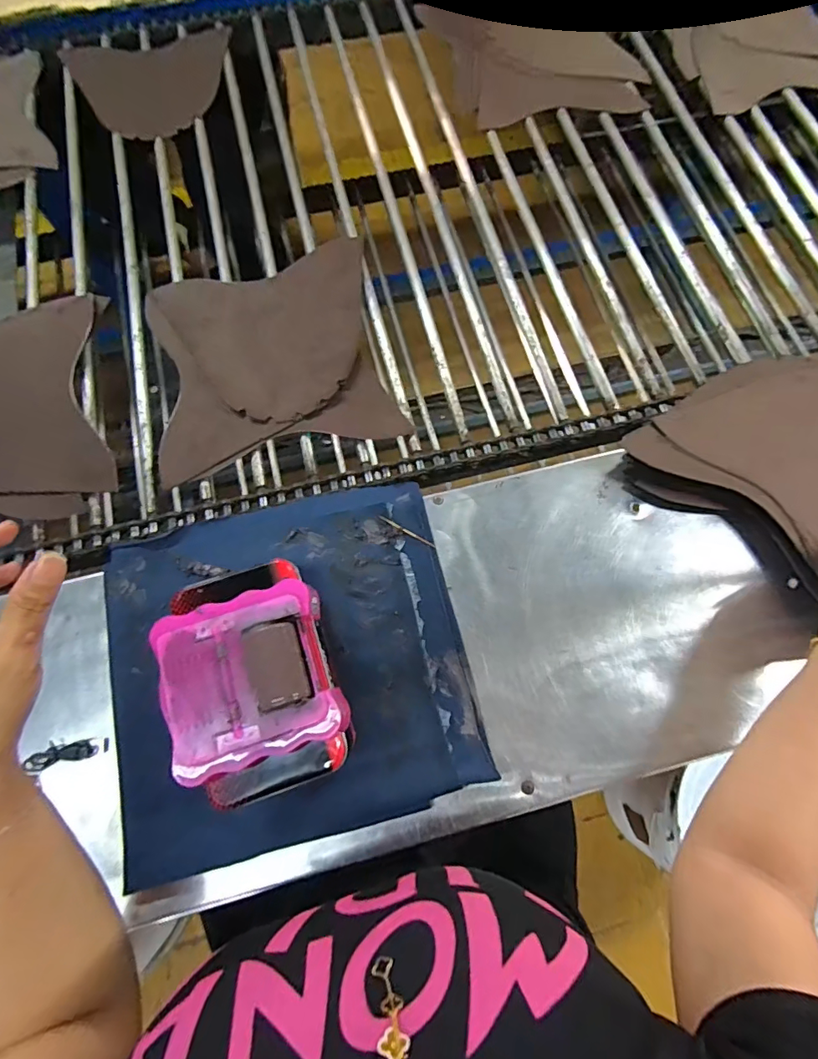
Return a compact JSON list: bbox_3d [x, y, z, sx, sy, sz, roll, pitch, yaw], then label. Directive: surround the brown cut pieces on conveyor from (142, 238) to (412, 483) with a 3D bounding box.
[{"bbox_3d":[-0.162,-0.203,0.567,0.258,0.016,0.263,-14,74,-5],"label":"brown cut pieces on conveyor"}]

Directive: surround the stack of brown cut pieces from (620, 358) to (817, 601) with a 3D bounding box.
[{"bbox_3d":[0.385,-0.068,0.494,0.249,0.050,0.220,-33,76,-10],"label":"stack of brown cut pieces"}]

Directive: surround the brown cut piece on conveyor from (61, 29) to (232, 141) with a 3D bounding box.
[{"bbox_3d":[-0.365,-0.647,0.712,0.227,0.012,0.217,-19,73,-9],"label":"brown cut piece on conveyor"}]

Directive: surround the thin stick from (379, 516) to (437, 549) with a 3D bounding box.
[{"bbox_3d":[-0.002,0.002,0.485,0.063,0.004,0.004,29,75,8],"label":"thin stick"}]

